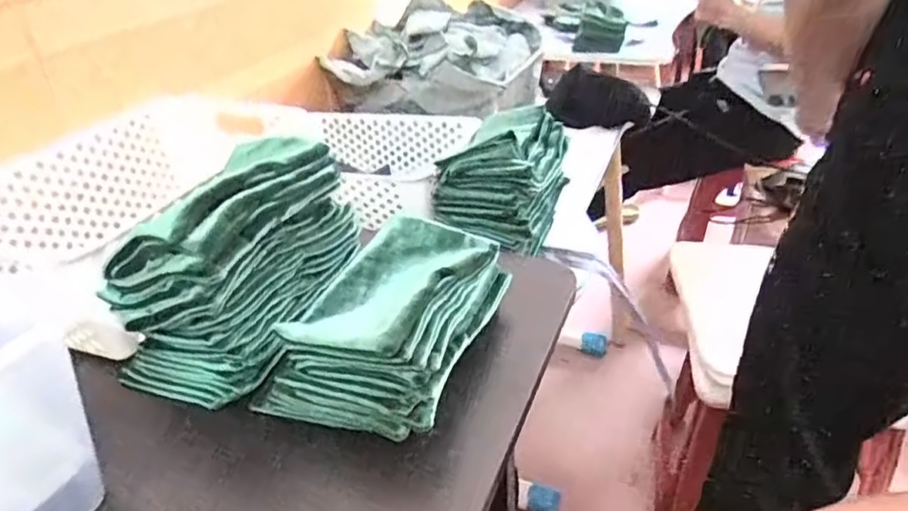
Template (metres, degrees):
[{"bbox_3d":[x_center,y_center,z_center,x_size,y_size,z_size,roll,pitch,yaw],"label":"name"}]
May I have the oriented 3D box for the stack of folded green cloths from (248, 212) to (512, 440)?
[{"bbox_3d":[-0.043,0.041,0.459,0.119,0.075,0.174,9,35,18],"label":"stack of folded green cloths"}]

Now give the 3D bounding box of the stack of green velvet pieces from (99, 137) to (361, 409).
[{"bbox_3d":[-0.169,-0.001,0.482,0.116,0.144,0.176,9,35,17],"label":"stack of green velvet pieces"}]

